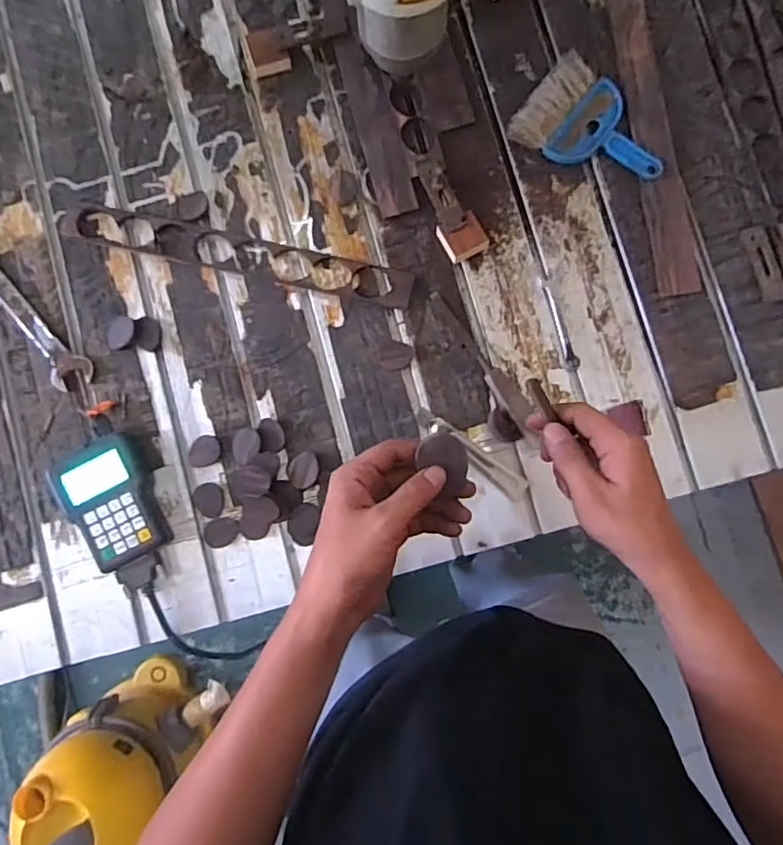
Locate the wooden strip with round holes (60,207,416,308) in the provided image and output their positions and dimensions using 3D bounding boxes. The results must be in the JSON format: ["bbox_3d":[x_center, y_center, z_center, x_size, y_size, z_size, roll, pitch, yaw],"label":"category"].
[{"bbox_3d":[-0.199,-0.216,0.727,0.458,0.008,0.048,13,85,2],"label":"wooden strip with round holes"}]

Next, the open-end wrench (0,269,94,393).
[{"bbox_3d":[-0.475,-0.142,0.728,0.051,0.013,0.249,-42,85,-3],"label":"open-end wrench"}]

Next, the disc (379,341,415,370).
[{"bbox_3d":[0.007,-0.084,0.711,0.042,0.004,0.035,-5,86,0],"label":"disc"}]

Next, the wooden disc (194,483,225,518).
[{"bbox_3d":[-0.227,0.097,0.707,0.037,0.004,0.042,-9,85,0],"label":"wooden disc"}]

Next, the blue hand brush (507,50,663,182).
[{"bbox_3d":[0.260,-0.372,0.727,0.186,0.020,0.133,37,88,3],"label":"blue hand brush"}]

